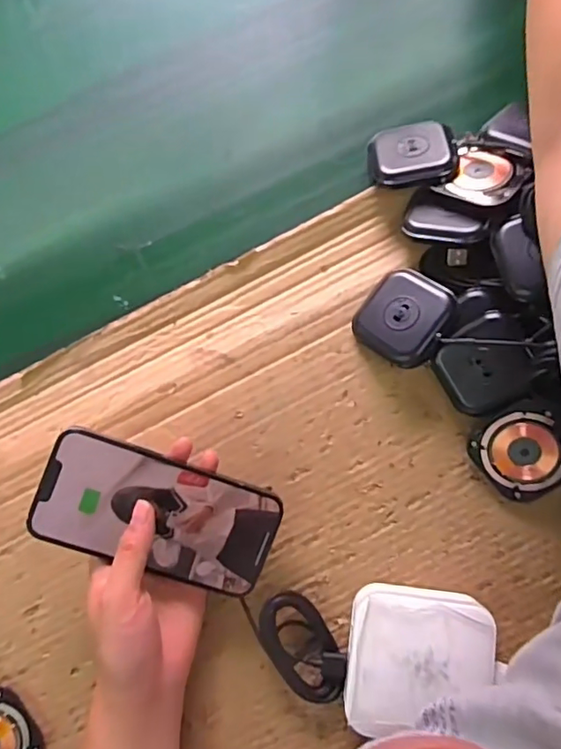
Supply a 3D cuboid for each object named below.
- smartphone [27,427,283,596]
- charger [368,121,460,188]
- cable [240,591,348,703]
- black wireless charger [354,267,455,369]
[{"bbox_3d":[-0.074,0.087,0.335,0.142,0.005,0.069,21,91,-11],"label":"smartphone"},{"bbox_3d":[0.094,-0.155,0.387,0.059,0.022,0.050,0,82,5],"label":"charger"},{"bbox_3d":[0.013,0.177,0.358,0.040,0.023,0.081,-34,80,0],"label":"cable"},{"bbox_3d":[0.083,-0.039,0.365,0.058,0.014,0.058,38,94,27],"label":"black wireless charger"}]

